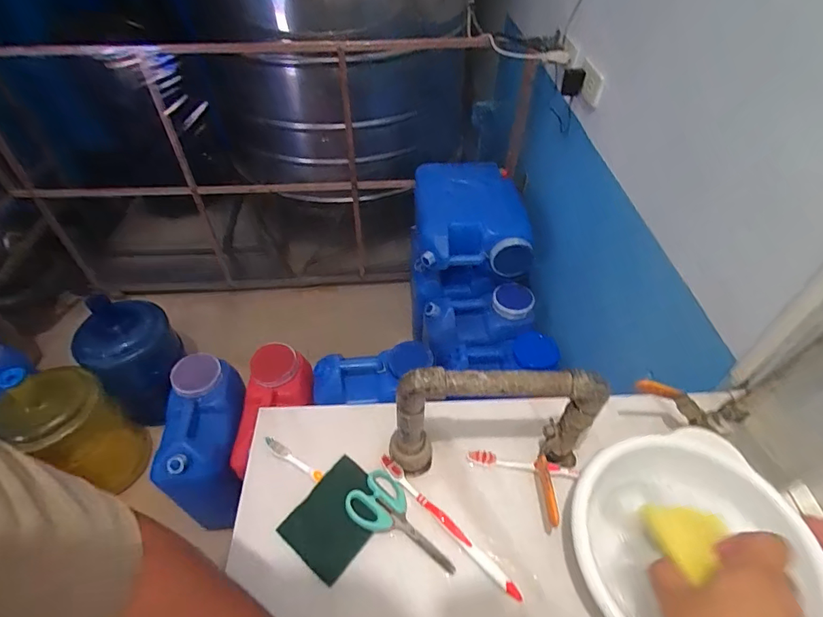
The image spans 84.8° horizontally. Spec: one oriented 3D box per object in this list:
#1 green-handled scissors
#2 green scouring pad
[{"bbox_3d":[-0.016,0.223,0.452,0.059,0.011,0.120,-18,54,-41],"label":"green-handled scissors"},{"bbox_3d":[-0.076,0.213,0.459,0.076,0.010,0.096,36,71,22],"label":"green scouring pad"}]

